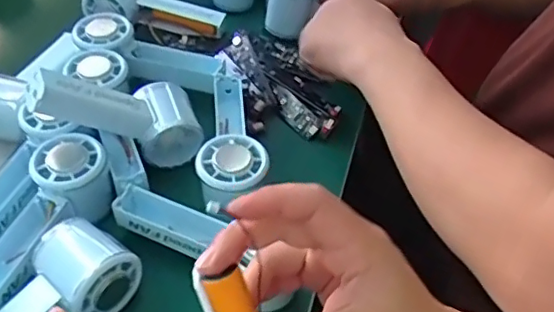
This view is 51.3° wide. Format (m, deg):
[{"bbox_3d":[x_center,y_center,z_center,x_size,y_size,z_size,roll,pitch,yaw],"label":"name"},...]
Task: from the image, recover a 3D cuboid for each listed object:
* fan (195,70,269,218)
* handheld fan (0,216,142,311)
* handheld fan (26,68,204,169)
[{"bbox_3d":[-0.039,-0.017,0.510,0.057,0.052,0.172,-2,48,-3],"label":"fan"},{"bbox_3d":[-0.171,0.112,0.399,0.069,0.042,0.147,30,54,23],"label":"handheld fan"},{"bbox_3d":[-0.137,-0.040,0.489,0.150,0.057,0.061,17,34,-42],"label":"handheld fan"}]

